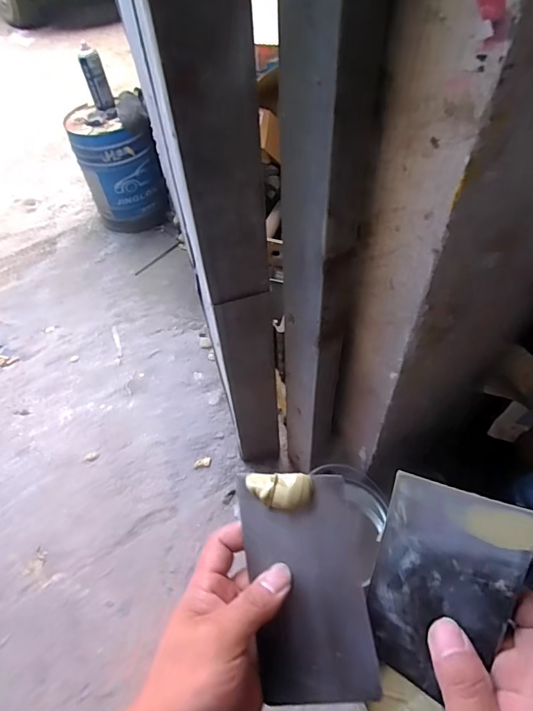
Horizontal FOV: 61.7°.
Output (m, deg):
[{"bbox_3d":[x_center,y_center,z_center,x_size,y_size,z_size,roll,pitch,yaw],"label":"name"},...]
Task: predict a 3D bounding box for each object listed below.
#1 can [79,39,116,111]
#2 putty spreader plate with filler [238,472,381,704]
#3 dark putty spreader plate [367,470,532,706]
[{"bbox_3d":[-0.535,-0.878,1.411,0.057,0.169,0.055,-15,54,-9],"label":"can"},{"bbox_3d":[0.025,0.143,0.284,0.073,0.017,0.133,-12,72,11],"label":"putty spreader plate with filler"},{"bbox_3d":[0.097,0.135,0.256,0.074,0.134,0.006,20,19,36],"label":"dark putty spreader plate"}]

